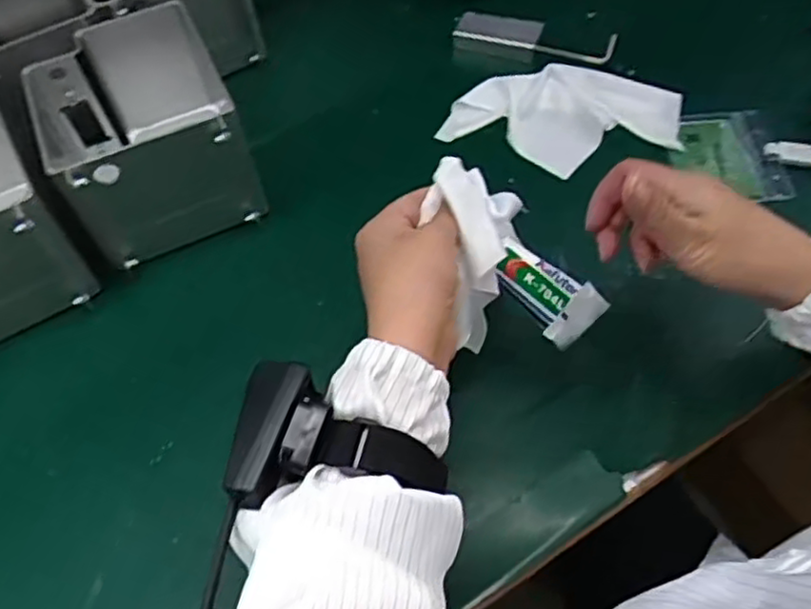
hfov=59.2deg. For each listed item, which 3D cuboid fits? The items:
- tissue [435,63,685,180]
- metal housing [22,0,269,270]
[{"bbox_3d":[0.134,-0.158,0.610,0.187,0.033,0.105,13,57,12],"label":"tissue"},{"bbox_3d":[-0.207,-0.131,0.554,0.139,0.100,0.173,-23,57,-12],"label":"metal housing"}]

